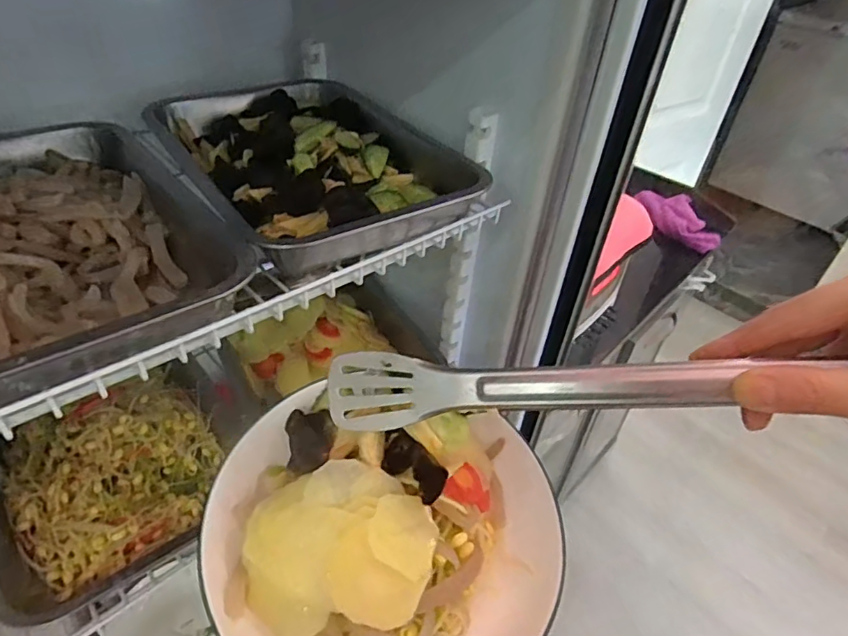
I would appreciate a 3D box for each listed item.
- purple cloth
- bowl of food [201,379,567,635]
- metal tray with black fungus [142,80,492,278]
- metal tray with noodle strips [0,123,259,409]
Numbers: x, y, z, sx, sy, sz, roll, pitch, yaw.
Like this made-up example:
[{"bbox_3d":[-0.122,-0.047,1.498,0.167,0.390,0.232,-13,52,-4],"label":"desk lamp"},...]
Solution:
[{"bbox_3d":[0.569,-0.224,1.208,0.119,0.053,0.217,-16,44,-25],"label":"purple cloth"},{"bbox_3d":[-0.019,0.115,0.318,0.198,0.085,0.178,5,39,-1],"label":"bowl of food"},{"bbox_3d":[-0.118,-0.150,0.506,0.205,0.045,0.307,-22,46,-30],"label":"metal tray with black fungus"},{"bbox_3d":[-0.279,-0.058,0.383,0.224,0.044,0.322,-22,47,-30],"label":"metal tray with noodle strips"}]

